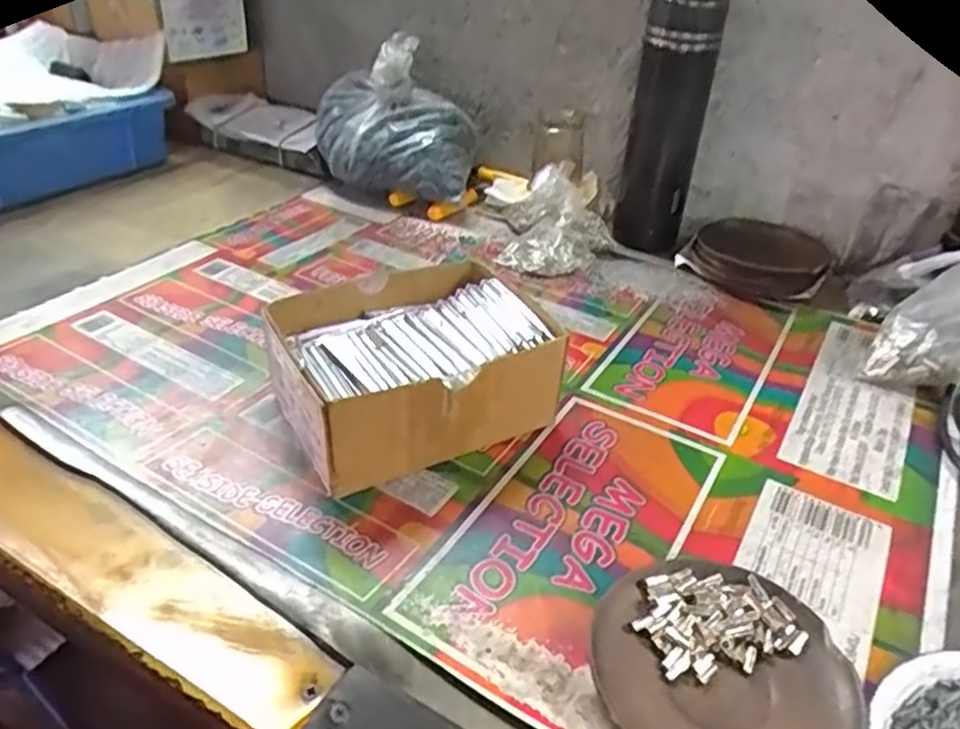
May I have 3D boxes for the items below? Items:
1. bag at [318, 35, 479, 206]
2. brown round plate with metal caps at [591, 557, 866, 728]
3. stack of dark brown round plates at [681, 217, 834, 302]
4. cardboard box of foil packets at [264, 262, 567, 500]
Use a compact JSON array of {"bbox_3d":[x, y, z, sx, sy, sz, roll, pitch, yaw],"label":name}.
[{"bbox_3d":[-0.091,-0.246,0.744,0.169,0.141,0.124,2,35,-3],"label":"bag"},{"bbox_3d":[0.109,0.139,0.323,0.111,0.015,0.106,3,35,-2],"label":"brown round plate with metal caps"},{"bbox_3d":[0.260,-0.102,0.661,0.117,0.034,0.105,27,41,29],"label":"stack of dark brown round plates"},{"bbox_3d":[-0.045,0.002,0.454,0.152,0.071,0.120,-17,40,-27],"label":"cardboard box of foil packets"}]

